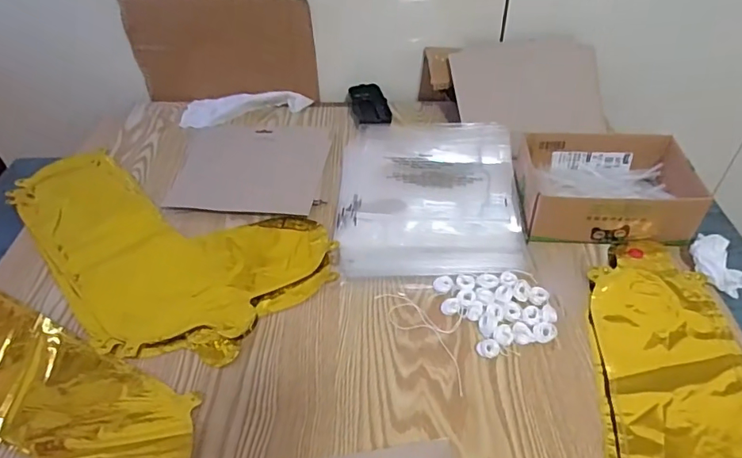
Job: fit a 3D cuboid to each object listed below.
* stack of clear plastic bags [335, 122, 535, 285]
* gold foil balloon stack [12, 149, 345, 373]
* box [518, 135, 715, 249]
[{"bbox_3d":[0.073,-0.047,0.630,0.219,0.021,0.279,1,44,4],"label":"stack of clear plastic bags"},{"bbox_3d":[-0.276,0.017,0.588,0.443,0.009,0.223,18,48,20],"label":"gold foil balloon stack"},{"bbox_3d":[0.279,-0.049,0.589,0.191,0.057,0.140,1,44,4],"label":"box"}]

